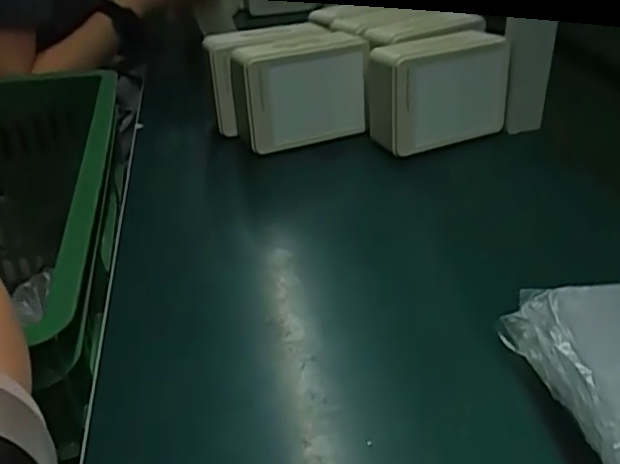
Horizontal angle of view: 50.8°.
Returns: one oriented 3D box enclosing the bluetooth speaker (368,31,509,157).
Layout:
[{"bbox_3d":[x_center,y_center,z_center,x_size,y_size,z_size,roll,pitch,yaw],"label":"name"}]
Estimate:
[{"bbox_3d":[0.129,-0.140,0.649,0.132,0.100,0.047,-17,35,-23],"label":"bluetooth speaker"}]

